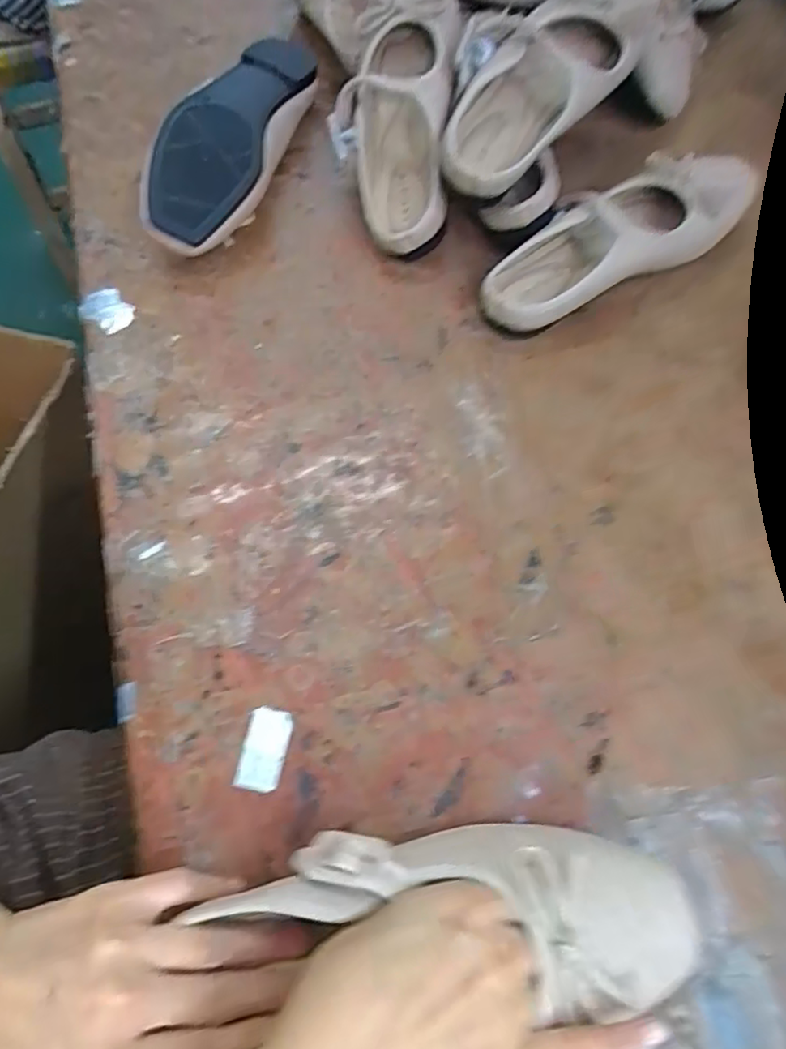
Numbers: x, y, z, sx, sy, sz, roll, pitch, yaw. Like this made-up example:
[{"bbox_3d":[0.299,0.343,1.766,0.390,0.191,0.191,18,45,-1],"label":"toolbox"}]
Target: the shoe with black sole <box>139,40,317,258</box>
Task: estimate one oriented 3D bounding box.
[{"bbox_3d":[-0.125,-0.307,0.498,0.087,0.058,0.242,13,65,4],"label":"shoe with black sole"}]

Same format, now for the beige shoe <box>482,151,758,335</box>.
[{"bbox_3d":[0.169,-0.215,0.468,0.241,0.048,0.081,-32,70,-15],"label":"beige shoe"}]

